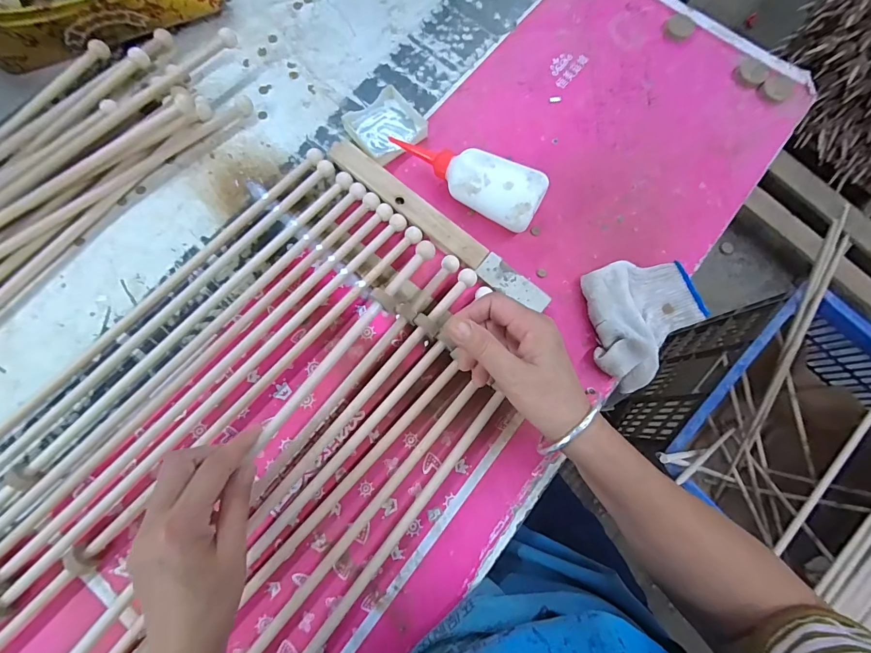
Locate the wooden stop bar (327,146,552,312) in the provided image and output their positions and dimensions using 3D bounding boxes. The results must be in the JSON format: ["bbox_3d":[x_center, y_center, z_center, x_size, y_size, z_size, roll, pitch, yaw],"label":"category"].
[{"bbox_3d":[0.000,-0.107,0.420,0.285,0.021,0.030,38,79,7],"label":"wooden stop bar"}]

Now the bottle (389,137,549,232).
[{"bbox_3d":[0.027,-0.160,0.415,0.179,0.061,0.055,28,78,5],"label":"bottle"}]

